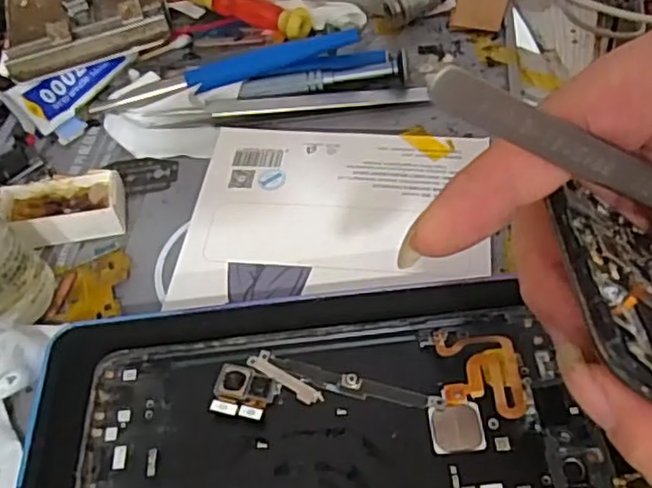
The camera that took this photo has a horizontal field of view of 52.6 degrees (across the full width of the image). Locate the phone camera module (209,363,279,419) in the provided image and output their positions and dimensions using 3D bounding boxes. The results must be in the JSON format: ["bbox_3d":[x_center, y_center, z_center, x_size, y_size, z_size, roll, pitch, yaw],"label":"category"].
[{"bbox_3d":[-0.026,0.047,0.211,0.020,0.004,0.017,9,54,13],"label":"phone camera module"}]

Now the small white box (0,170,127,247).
[{"bbox_3d":[-0.107,-0.014,0.271,0.048,0.017,0.024,-13,52,-4],"label":"small white box"}]

